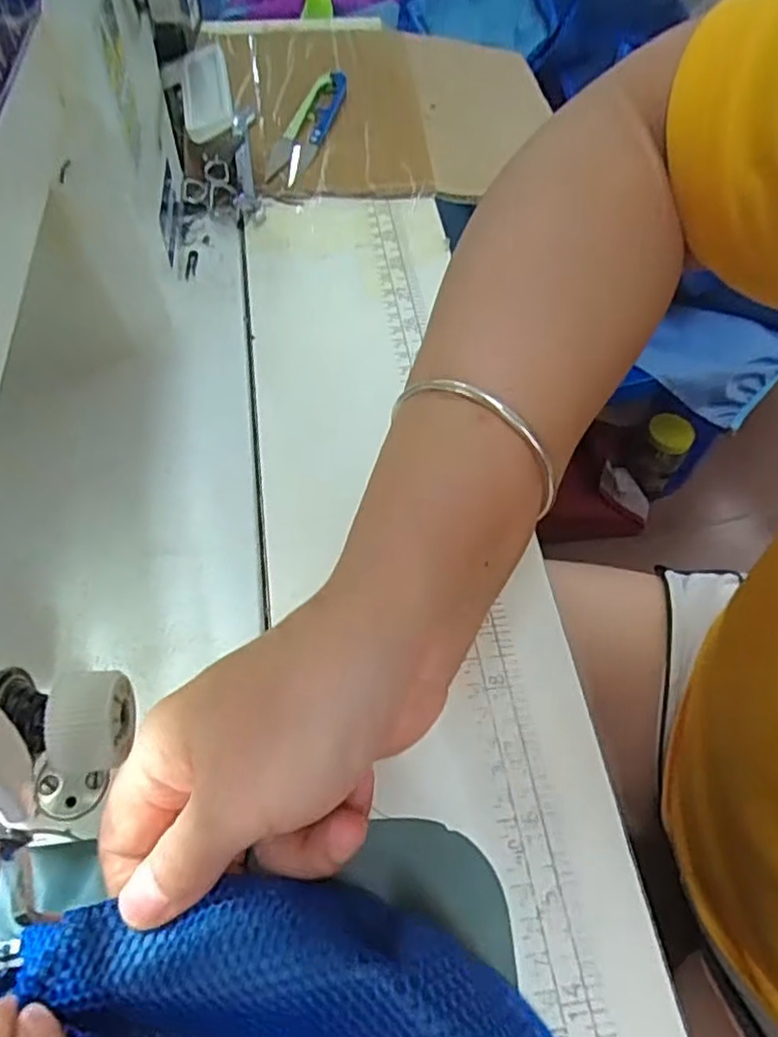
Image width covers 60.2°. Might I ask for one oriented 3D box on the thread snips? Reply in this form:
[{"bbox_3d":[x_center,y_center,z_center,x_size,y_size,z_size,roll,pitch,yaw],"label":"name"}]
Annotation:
[{"bbox_3d":[-0.055,-0.262,0.446,0.032,0.017,0.111,13,59,4],"label":"thread snips"}]

